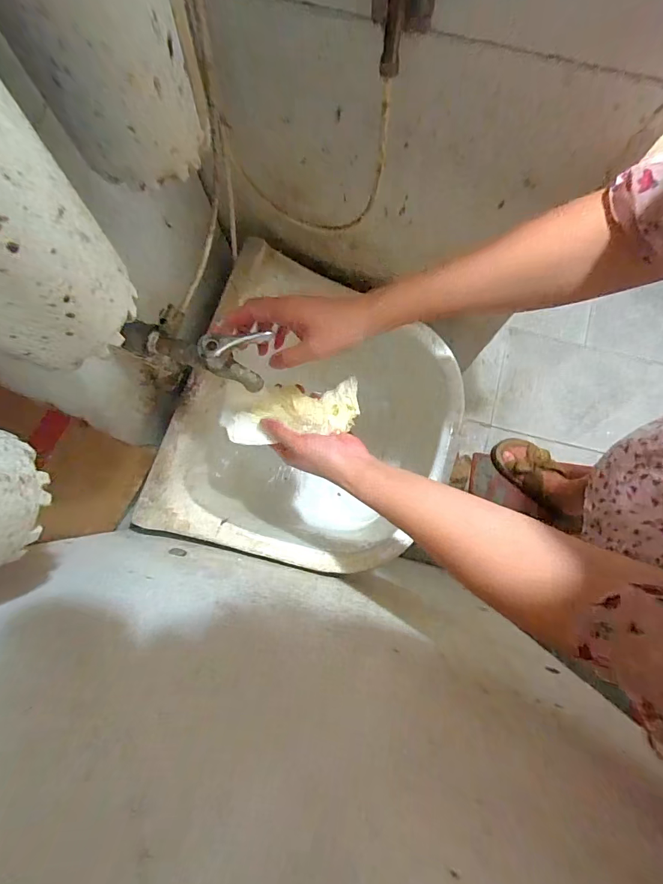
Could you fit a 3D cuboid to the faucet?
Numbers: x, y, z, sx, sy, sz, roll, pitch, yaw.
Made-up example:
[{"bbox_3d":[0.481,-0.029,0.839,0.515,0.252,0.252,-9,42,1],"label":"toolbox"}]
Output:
[{"bbox_3d":[-0.133,-0.091,0.410,0.152,0.065,0.042,11,80,15],"label":"faucet"}]

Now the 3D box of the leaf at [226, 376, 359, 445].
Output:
[{"bbox_3d":[-0.044,-0.037,0.481,0.155,0.026,0.060,-12,79,-7],"label":"leaf"}]

